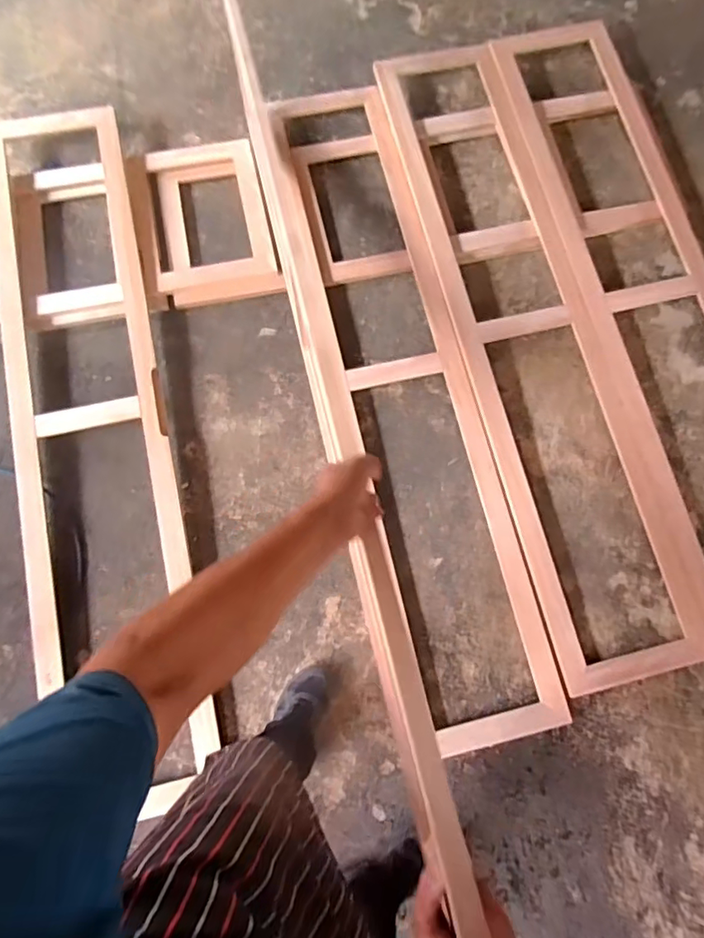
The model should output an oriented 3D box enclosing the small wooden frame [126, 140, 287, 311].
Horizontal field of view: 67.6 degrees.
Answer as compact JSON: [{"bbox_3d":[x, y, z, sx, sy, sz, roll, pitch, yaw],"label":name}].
[{"bbox_3d":[-0.443,-0.739,1.565,0.378,0.062,0.516,-13,77,-5],"label":"small wooden frame"}]

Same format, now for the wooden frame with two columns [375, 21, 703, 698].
[{"bbox_3d":[0.678,-0.450,1.511,0.788,0.068,1.942,-14,78,-4],"label":"wooden frame with two columns"}]

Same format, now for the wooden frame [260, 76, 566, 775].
[{"bbox_3d":[0.106,-0.297,1.462,0.399,0.070,1.810,-13,78,-4],"label":"wooden frame"}]

